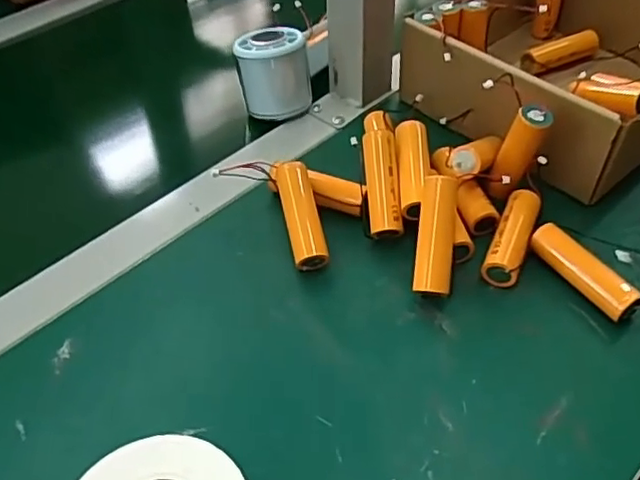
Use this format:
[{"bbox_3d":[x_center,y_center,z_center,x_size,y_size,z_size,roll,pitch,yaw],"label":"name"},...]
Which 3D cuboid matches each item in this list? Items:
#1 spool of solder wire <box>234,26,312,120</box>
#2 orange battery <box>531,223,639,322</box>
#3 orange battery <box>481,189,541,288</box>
[{"bbox_3d":[-0.037,-0.139,0.507,0.056,0.058,0.047,-6,47,-4],"label":"spool of solder wire"},{"bbox_3d":[0.162,0.020,0.383,0.023,0.018,0.073,-23,51,-18],"label":"orange battery"},{"bbox_3d":[0.125,-0.002,0.404,0.021,0.019,0.072,18,50,18],"label":"orange battery"}]

